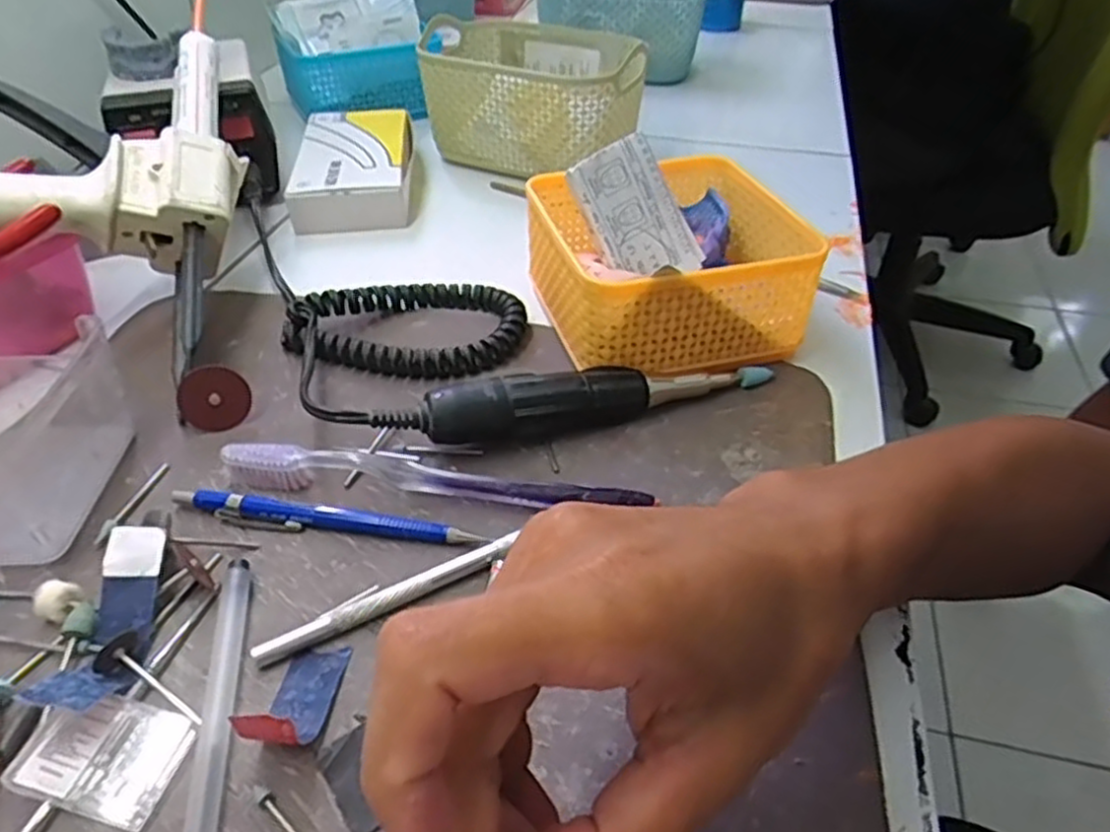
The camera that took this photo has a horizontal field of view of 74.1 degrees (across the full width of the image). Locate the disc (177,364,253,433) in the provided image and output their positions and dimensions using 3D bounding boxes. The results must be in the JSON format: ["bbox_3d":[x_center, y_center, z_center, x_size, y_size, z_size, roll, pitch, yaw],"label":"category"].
[{"bbox_3d":[-0.163,-0.008,0.352,0.031,0.031,0.004,-39,24,-12],"label":"disc"}]

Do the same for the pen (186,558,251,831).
[{"bbox_3d":[-0.112,0.098,0.242,0.009,0.009,0.125,-7,42,-8],"label":"pen"}]

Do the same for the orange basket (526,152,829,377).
[{"bbox_3d":[0.060,-0.092,0.408,0.131,0.060,0.137,-12,43,-13],"label":"orange basket"}]

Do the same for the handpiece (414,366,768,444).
[{"bbox_3d":[0.024,-0.013,0.353,0.174,0.029,0.025,-13,43,-14],"label":"handpiece"}]

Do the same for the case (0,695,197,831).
[{"bbox_3d":[-0.144,0.107,0.234,0.046,0.008,0.034,10,43,11],"label":"case"}]

